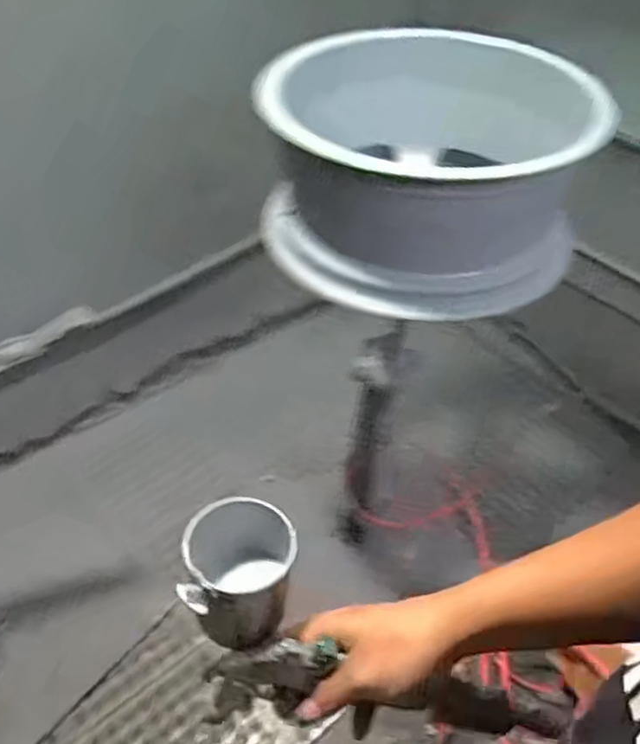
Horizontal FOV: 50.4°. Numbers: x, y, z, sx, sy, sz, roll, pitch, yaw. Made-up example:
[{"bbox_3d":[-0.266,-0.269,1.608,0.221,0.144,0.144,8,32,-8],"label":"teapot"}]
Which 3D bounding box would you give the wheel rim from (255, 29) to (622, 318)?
[{"bbox_3d":[0.125,-0.289,0.902,0.369,0.228,0.437,1,44,-2],"label":"wheel rim"}]

